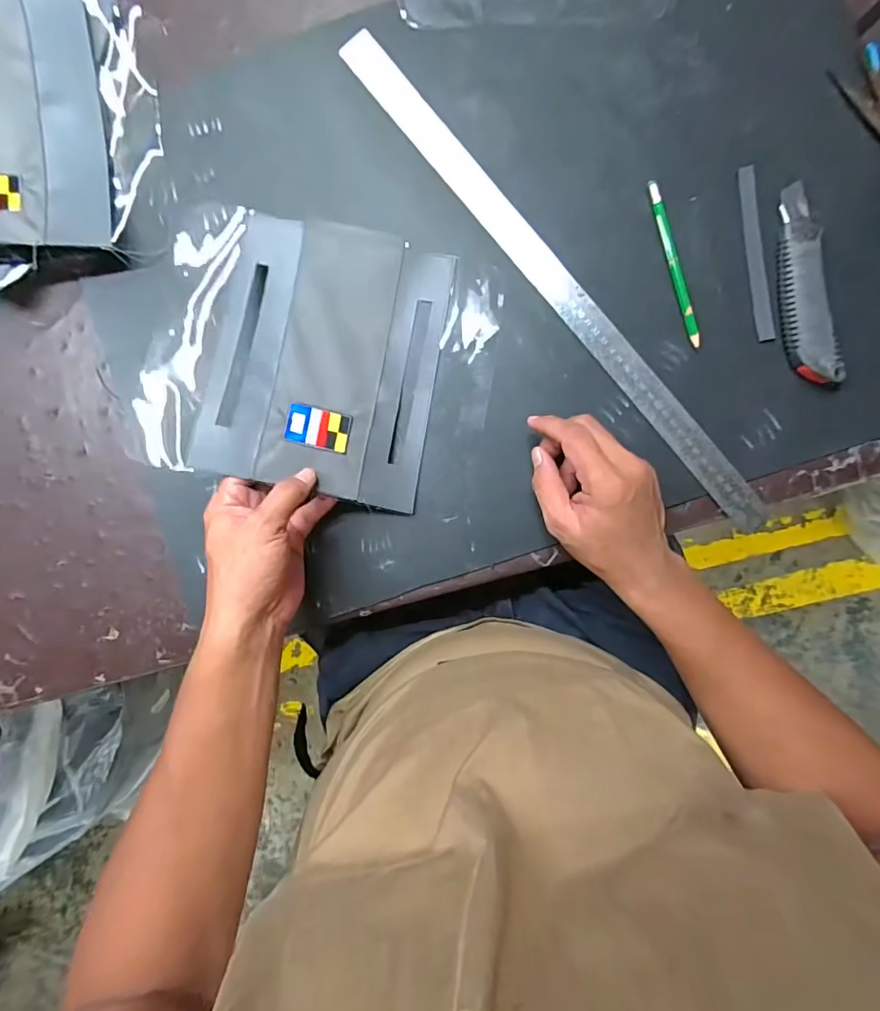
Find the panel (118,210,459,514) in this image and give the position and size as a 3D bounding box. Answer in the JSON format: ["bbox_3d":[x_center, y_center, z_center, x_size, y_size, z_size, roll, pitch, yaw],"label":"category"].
[{"bbox_3d":[-0.119,-0.124,0.386,0.231,0.058,0.215,10,91,2],"label":"panel"}]

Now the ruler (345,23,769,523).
[{"bbox_3d":[0.094,-0.185,0.402,0.031,0.004,0.511,-39,89,0],"label":"ruler"}]

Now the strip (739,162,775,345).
[{"bbox_3d":[0.257,-0.205,0.395,0.013,0.004,0.140,-7,90,15],"label":"strip"}]

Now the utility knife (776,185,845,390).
[{"bbox_3d":[0.288,-0.175,0.384,0.036,0.021,0.162,-9,91,2],"label":"utility knife"}]

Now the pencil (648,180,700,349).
[{"bbox_3d":[0.192,-0.196,0.395,0.009,0.007,0.136,-16,90,2],"label":"pencil"}]

